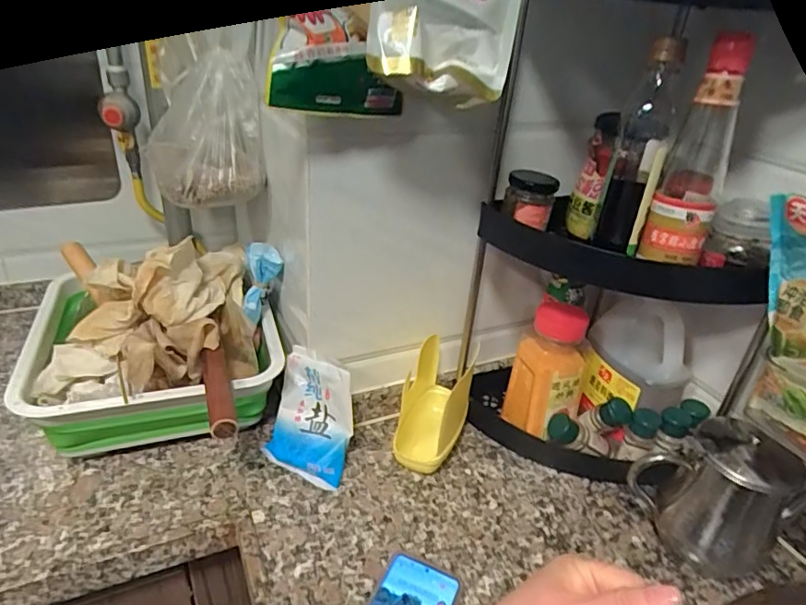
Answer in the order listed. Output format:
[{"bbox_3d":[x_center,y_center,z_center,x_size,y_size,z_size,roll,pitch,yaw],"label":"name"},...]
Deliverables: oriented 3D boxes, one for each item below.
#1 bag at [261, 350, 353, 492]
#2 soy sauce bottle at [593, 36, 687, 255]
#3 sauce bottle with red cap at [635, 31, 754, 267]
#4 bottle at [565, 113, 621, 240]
[{"bbox_3d":[-0.116,0.141,0.678,0.106,0.151,0.029,11,-5,21],"label":"bag"},{"bbox_3d":[0.241,-0.156,0.551,0.051,0.191,0.066,16,31,19],"label":"soy sauce bottle"},{"bbox_3d":[0.292,-0.141,0.526,0.060,0.200,0.067,18,32,22],"label":"sauce bottle with red cap"},{"bbox_3d":[0.223,-0.147,0.637,0.032,0.142,0.038,14,31,15],"label":"bottle"}]

